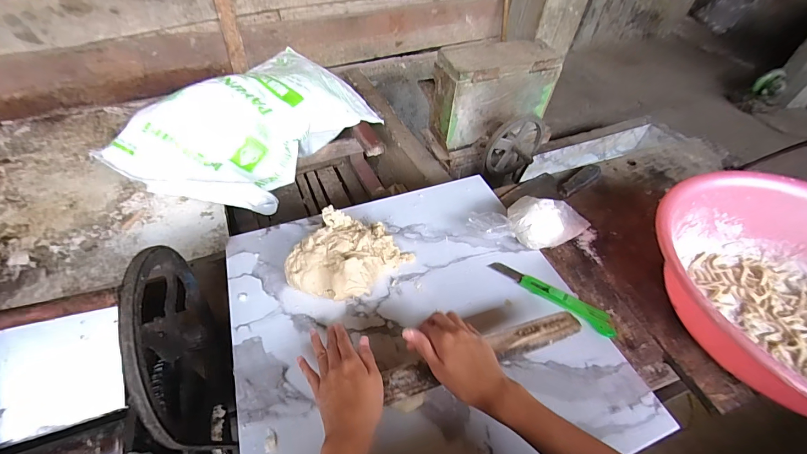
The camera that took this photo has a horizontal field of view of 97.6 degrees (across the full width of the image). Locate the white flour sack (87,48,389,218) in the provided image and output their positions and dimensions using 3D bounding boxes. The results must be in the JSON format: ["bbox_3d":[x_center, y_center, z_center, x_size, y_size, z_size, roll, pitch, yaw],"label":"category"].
[{"bbox_3d":[-0.405,-0.298,1.015,0.397,0.195,0.665,26,51,17],"label":"white flour sack"}]

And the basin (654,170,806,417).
[{"bbox_3d":[0.545,0.106,0.491,0.393,0.120,0.393,3,49,-3],"label":"basin"}]

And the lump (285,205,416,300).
[{"bbox_3d":[-0.086,0.045,0.544,0.132,0.069,0.163,32,53,21],"label":"lump"}]

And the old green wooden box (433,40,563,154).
[{"bbox_3d":[0.258,-0.405,1.050,0.347,0.227,0.163,-17,52,-19],"label":"old green wooden box"}]

